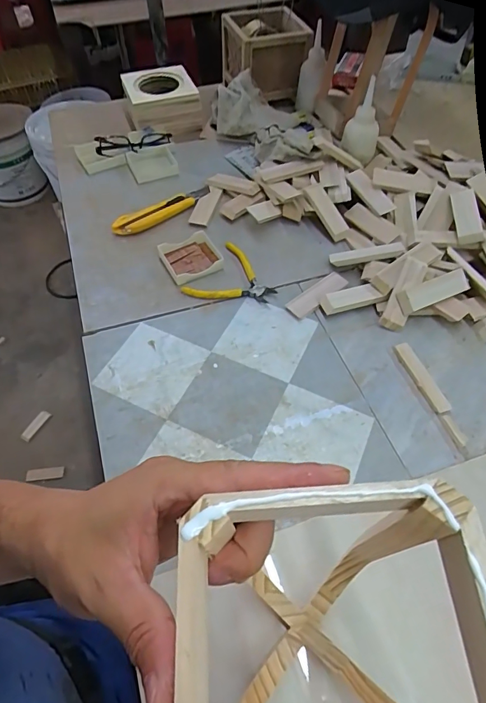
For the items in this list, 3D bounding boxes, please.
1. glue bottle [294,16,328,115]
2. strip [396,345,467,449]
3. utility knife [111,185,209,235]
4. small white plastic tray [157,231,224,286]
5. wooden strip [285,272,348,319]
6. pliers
[{"bbox_3d":[0.128,-0.526,0.808,0.046,0.138,0.042,5,55,3],"label":"glue bottle"},{"bbox_3d":[0.214,0.030,0.515,0.018,0.008,0.097,-16,56,-11],"label":"strip"},{"bbox_3d":[-0.122,-0.221,0.667,0.167,0.025,0.020,-33,61,-21],"label":"utility knife"},{"bbox_3d":[-0.074,-0.135,0.617,0.077,0.011,0.077,-23,58,-15],"label":"small white plastic tray"},{"bbox_3d":[0.101,-0.078,0.585,0.094,0.011,0.032,-34,61,-22],"label":"wooden strip"},{"bbox_3d":[-0.009,-0.099,0.594,0.104,0.012,0.106,28,59,18],"label":"pliers"}]

